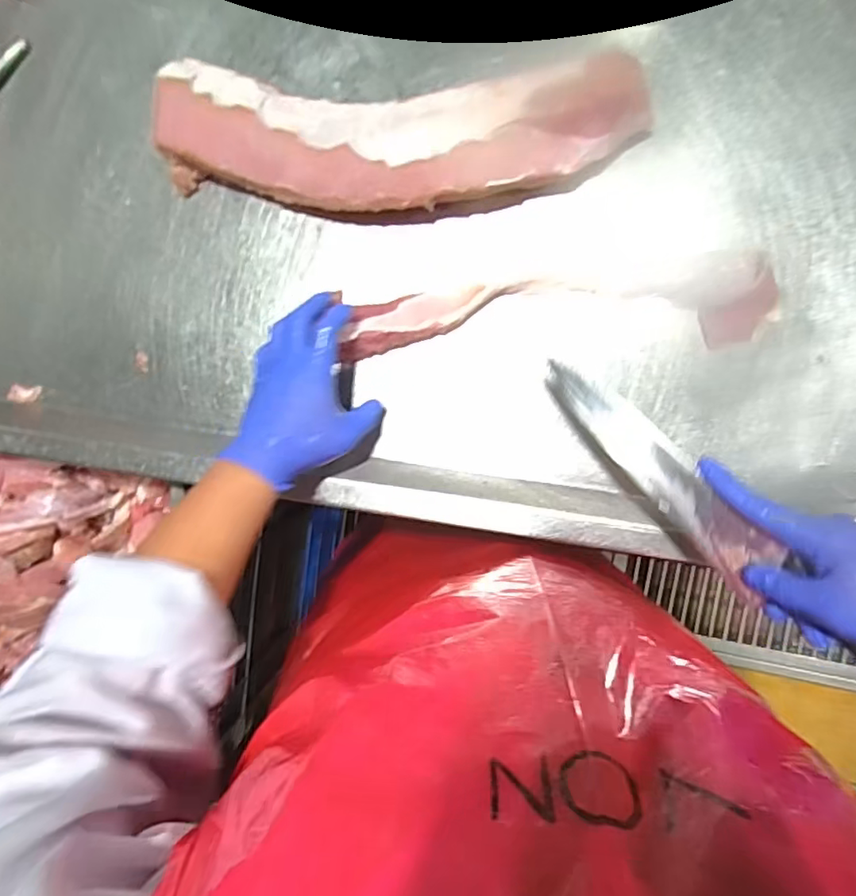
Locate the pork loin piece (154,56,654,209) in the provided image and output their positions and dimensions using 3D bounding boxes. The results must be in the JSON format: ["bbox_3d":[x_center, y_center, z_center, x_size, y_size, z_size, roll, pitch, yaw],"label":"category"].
[{"bbox_3d":[-0.039,-0.276,0.508,0.434,0.057,0.123,4,92,8],"label":"pork loin piece"}]

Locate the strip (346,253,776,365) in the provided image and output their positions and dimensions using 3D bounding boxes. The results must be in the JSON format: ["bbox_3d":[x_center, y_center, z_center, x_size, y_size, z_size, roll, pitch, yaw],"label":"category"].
[{"bbox_3d":[0.116,-0.120,0.509,0.368,0.034,0.072,-4,90,5],"label":"strip"}]

